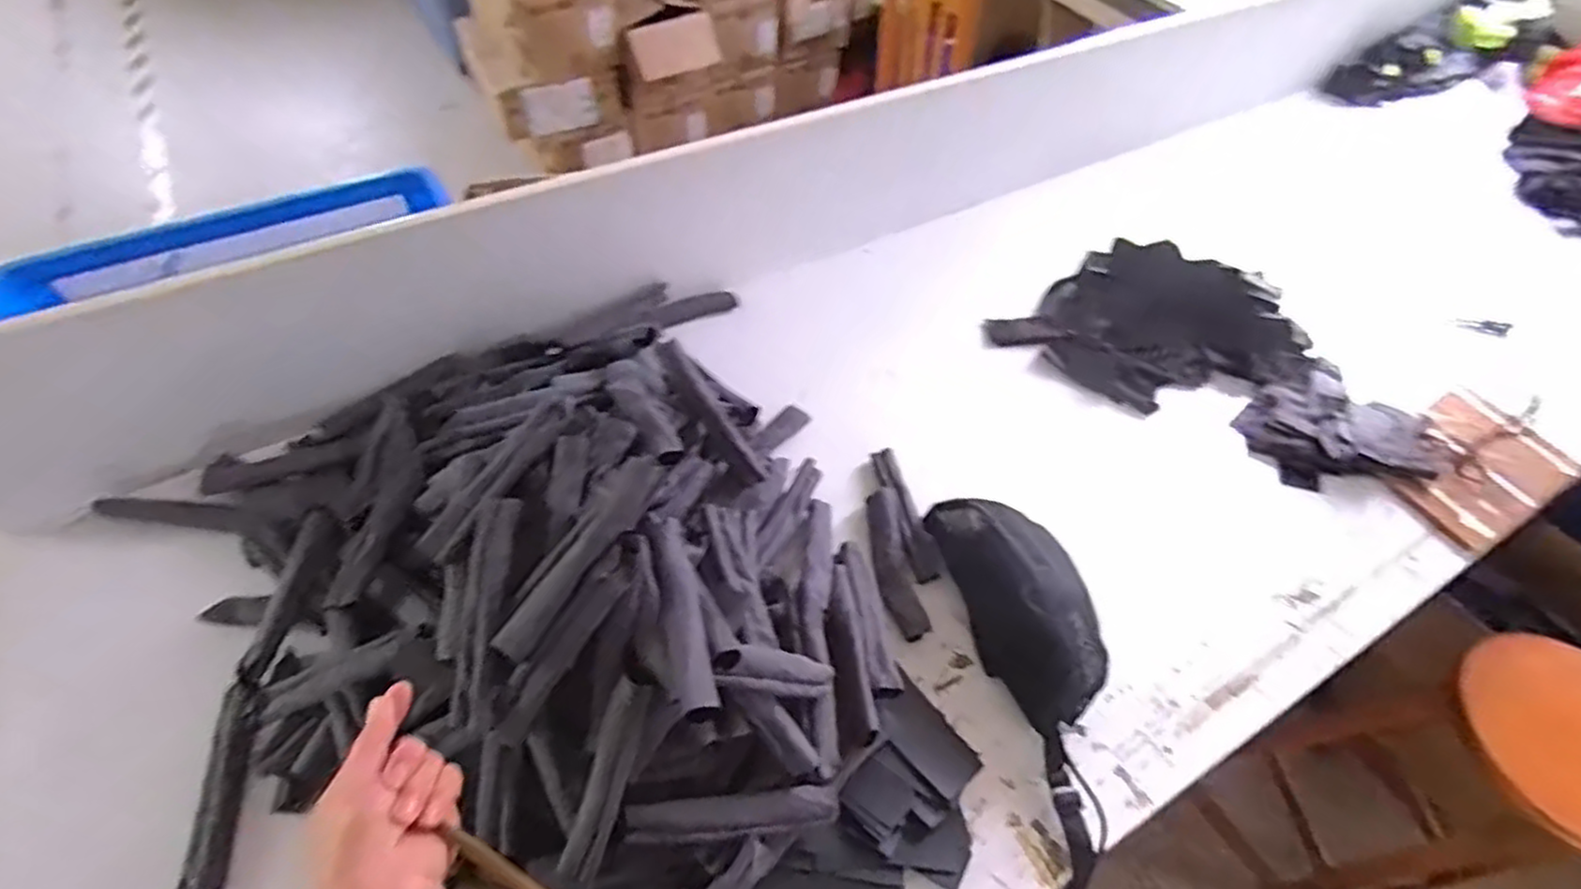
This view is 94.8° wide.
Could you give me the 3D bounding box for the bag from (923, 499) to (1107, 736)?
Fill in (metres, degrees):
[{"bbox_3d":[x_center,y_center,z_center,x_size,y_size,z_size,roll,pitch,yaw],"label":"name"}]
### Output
[{"bbox_3d":[0.258,0.163,0.806,0.113,0.077,0.271,-12,55,-13],"label":"bag"}]

